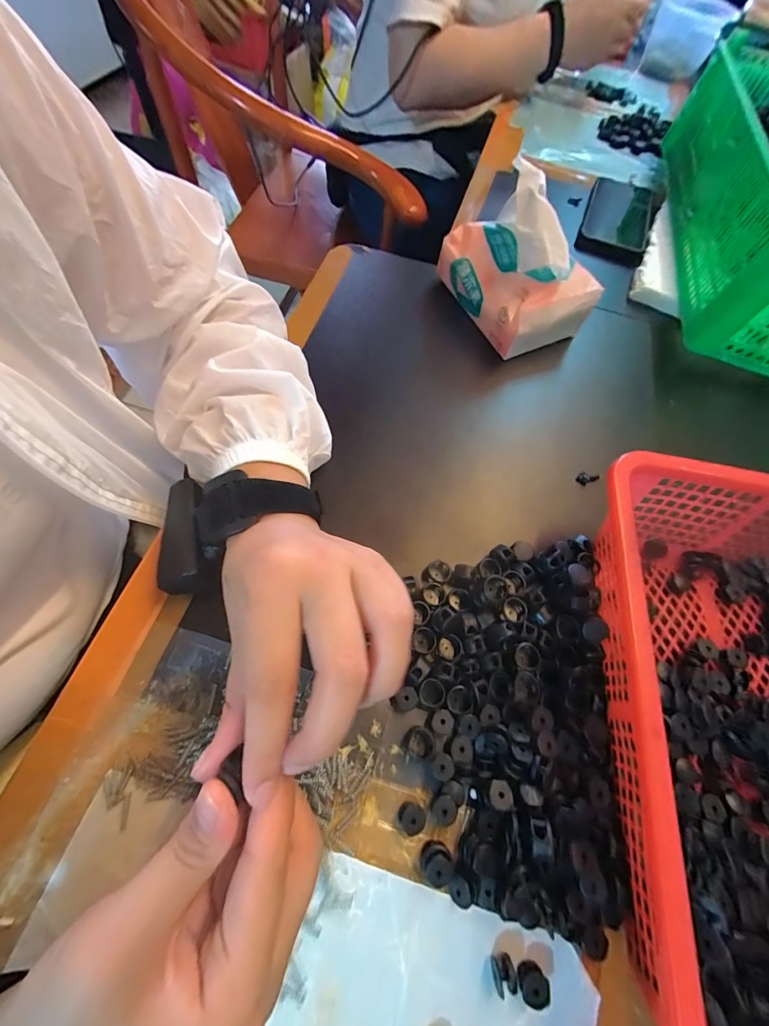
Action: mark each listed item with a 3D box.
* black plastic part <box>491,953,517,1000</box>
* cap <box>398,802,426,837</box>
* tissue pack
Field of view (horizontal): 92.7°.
[{"bbox_3d":[0.058,0.224,0.177,0.011,0.009,0.013,-4,67,-7],"label":"black plastic part"},{"bbox_3d":[0.015,0.167,0.202,0.014,0.010,0.013,2,66,-4],"label":"cap"},{"bbox_3d":[0.127,-0.237,0.350,0.092,0.109,0.139,-29,72,-16],"label":"tissue pack"}]

